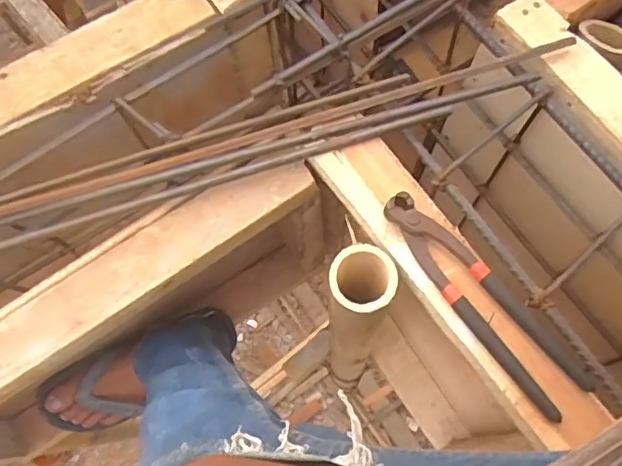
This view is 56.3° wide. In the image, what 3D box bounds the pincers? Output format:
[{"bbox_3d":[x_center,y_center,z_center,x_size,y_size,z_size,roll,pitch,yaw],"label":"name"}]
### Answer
[{"bbox_3d":[0.139,0.052,0.481,0.050,0.015,0.213,-39,76,-9],"label":"pincers"}]

